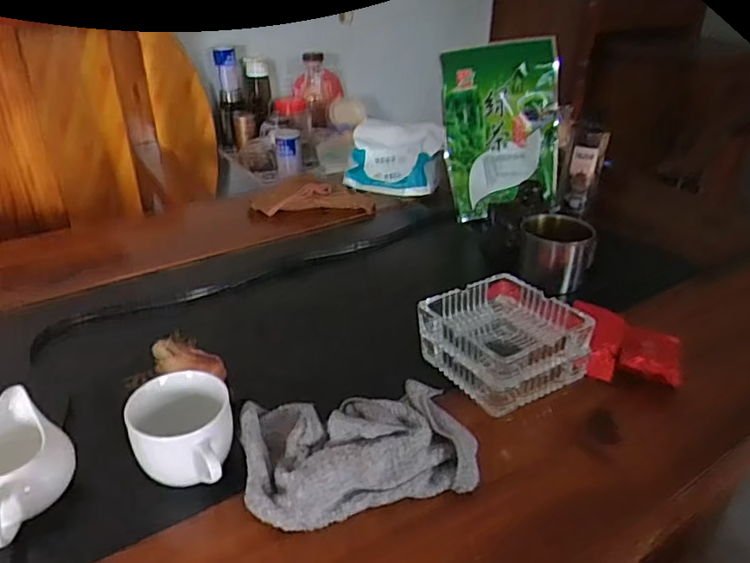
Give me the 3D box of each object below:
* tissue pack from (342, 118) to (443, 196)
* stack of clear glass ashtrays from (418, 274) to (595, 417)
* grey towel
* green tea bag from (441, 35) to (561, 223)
[{"bbox_3d":[0.032,-0.208,0.973,0.158,0.106,0.055,11,32,16],"label":"tissue pack"},{"bbox_3d":[0.119,0.056,0.556,0.118,0.065,0.119,-18,35,-29],"label":"stack of clear glass ashtrays"},{"bbox_3d":[-0.015,0.129,0.460,0.171,0.055,0.108,-7,31,-13],"label":"grey towel"},{"bbox_3d":[0.196,-0.229,0.870,0.178,0.245,0.053,-11,15,-1],"label":"green tea bag"}]

